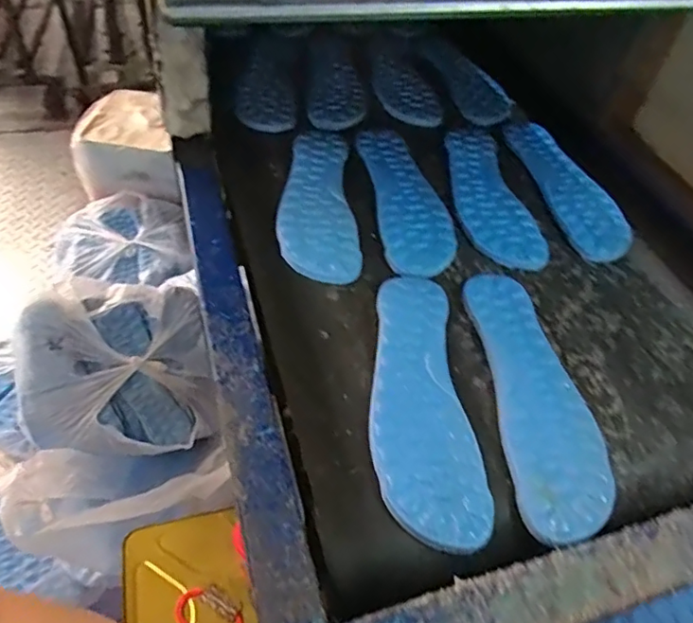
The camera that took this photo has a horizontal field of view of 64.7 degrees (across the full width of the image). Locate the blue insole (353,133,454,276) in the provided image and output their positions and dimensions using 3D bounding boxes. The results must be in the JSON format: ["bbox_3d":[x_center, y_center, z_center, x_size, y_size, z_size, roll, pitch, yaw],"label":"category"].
[{"bbox_3d":[0.068,-0.138,0.628,0.080,0.005,0.255,-3,51,-9],"label":"blue insole"}]

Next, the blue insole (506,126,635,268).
[{"bbox_3d":[0.269,-0.158,0.667,0.082,0.010,0.252,-6,51,-11],"label":"blue insole"}]

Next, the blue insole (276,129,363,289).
[{"bbox_3d":[-0.033,-0.129,0.610,0.081,0.007,0.245,0,50,-6],"label":"blue insole"}]

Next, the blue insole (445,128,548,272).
[{"bbox_3d":[0.164,-0.144,0.644,0.083,0.005,0.244,-3,51,-9],"label":"blue insole"}]

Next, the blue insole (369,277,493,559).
[{"bbox_3d":[0.059,0.066,0.457,0.082,0.008,0.247,0,50,-6],"label":"blue insole"}]

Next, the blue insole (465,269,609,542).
[{"bbox_3d":[0.160,0.063,0.471,0.073,0.006,0.254,0,50,-6],"label":"blue insole"}]

